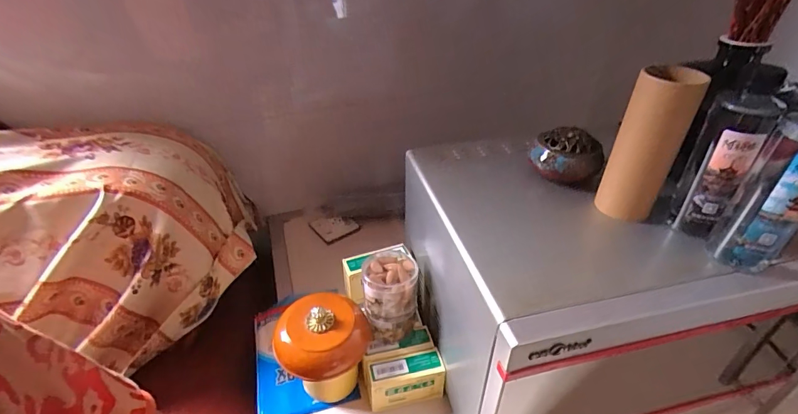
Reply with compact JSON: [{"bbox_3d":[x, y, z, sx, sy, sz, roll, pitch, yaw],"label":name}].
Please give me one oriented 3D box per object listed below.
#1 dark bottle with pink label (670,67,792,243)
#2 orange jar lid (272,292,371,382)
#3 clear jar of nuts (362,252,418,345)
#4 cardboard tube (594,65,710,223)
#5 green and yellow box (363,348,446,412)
[{"bbox_3d":[0.324,-0.045,0.412,0.052,0.168,0.039,26,43,32],"label":"dark bottle with pink label"},{"bbox_3d":[-0.102,0.166,0.547,0.127,0.054,0.116,-13,37,-16],"label":"orange jar lid"},{"bbox_3d":[-0.012,0.129,0.589,0.074,0.113,0.078,-3,36,-3],"label":"clear jar of nuts"},{"bbox_3d":[0.275,-0.068,0.455,0.060,0.165,0.063,21,41,28],"label":"cardboard tube"},{"bbox_3d":[0.009,0.245,0.584,0.106,0.064,0.043,-6,36,-7],"label":"green and yellow box"}]

